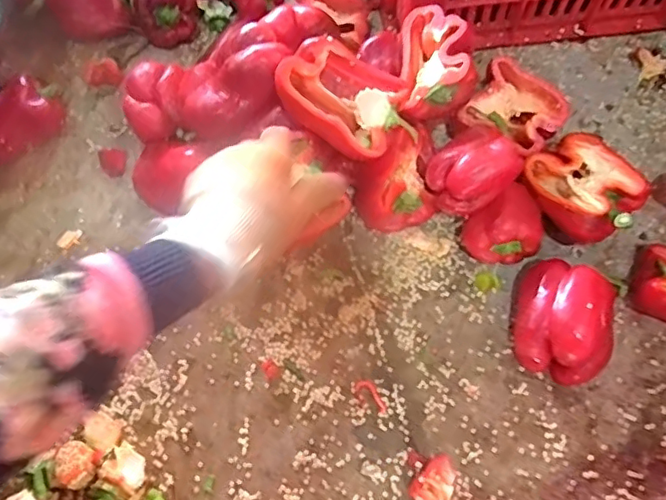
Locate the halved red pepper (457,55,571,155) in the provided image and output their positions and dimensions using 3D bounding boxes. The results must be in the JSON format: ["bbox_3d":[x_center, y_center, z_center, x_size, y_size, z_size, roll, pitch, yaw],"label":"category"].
[{"bbox_3d":[0.175,-0.135,0.552,0.090,0.038,0.071,33,74,13],"label":"halved red pepper"}]

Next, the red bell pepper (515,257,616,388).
[{"bbox_3d":[0.203,0.060,0.499,0.081,0.060,0.103,13,71,6],"label":"red bell pepper"}]

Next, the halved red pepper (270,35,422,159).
[{"bbox_3d":[0.011,-0.130,0.499,0.116,0.036,0.086,38,71,-7],"label":"halved red pepper"}]

